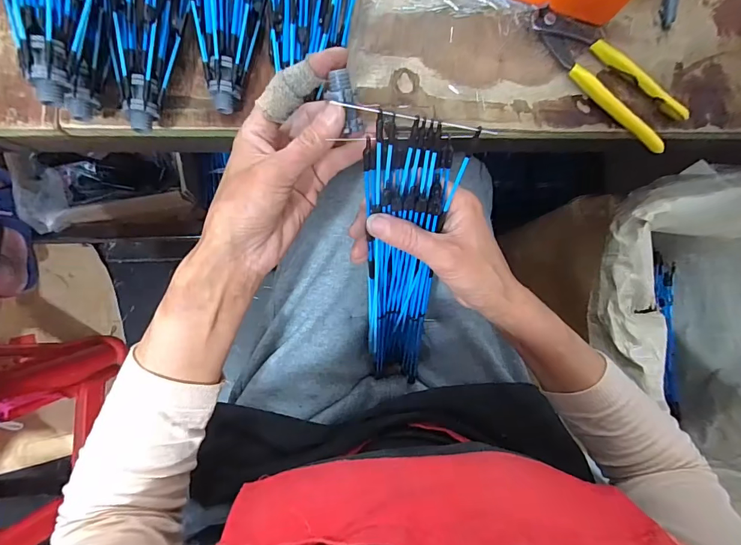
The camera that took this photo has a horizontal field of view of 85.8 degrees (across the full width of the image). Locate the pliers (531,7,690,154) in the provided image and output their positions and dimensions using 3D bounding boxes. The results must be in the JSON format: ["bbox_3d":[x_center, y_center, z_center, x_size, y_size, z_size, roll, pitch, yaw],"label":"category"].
[{"bbox_3d":[0.213,-0.181,0.355,0.161,0.017,0.053,45,82,-2],"label":"pliers"}]

